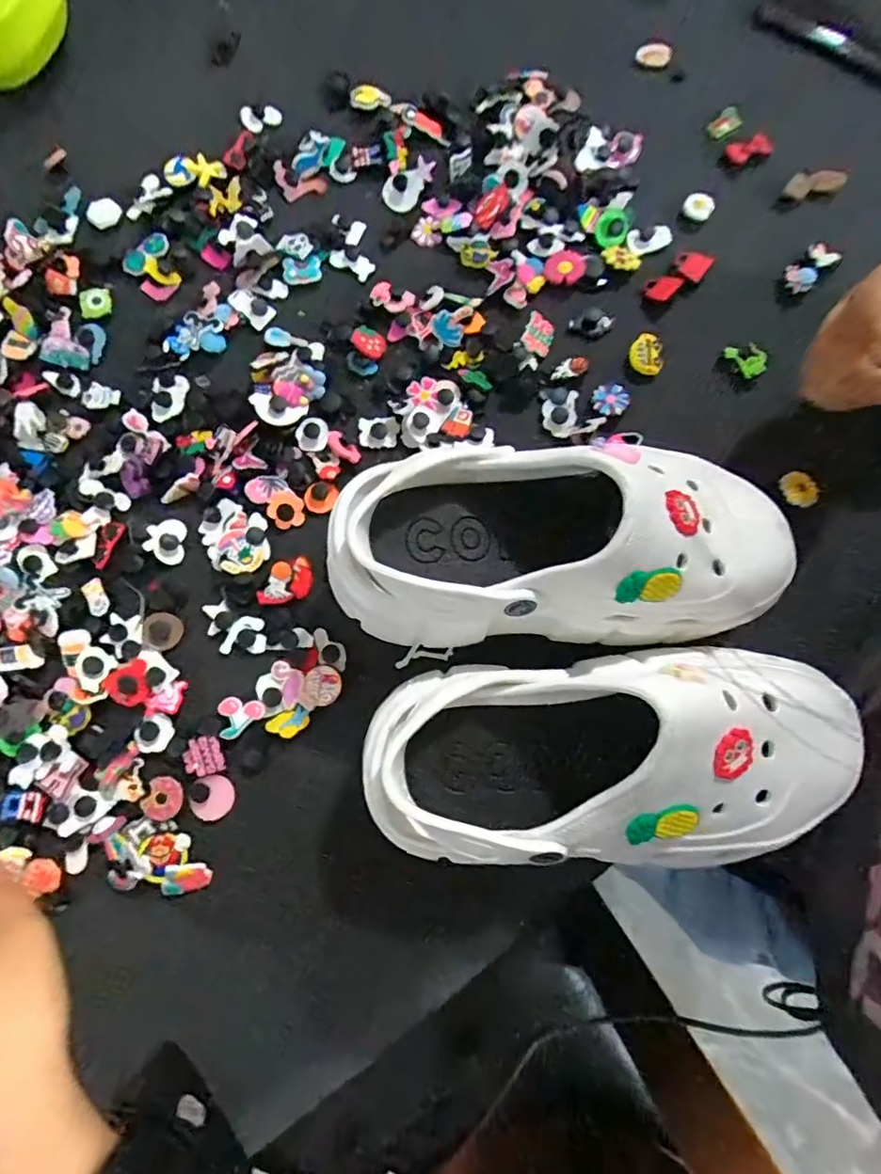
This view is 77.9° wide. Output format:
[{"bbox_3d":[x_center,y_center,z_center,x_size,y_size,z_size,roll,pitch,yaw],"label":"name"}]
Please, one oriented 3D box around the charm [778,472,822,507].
[{"bbox_3d":[0.237,-0.064,0.363,0.021,0.012,0.025,-33,80,-5],"label":"charm"}]

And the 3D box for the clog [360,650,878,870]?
[{"bbox_3d":[0.083,0.086,0.277,0.232,0.115,0.099,-6,79,0],"label":"clog"}]

